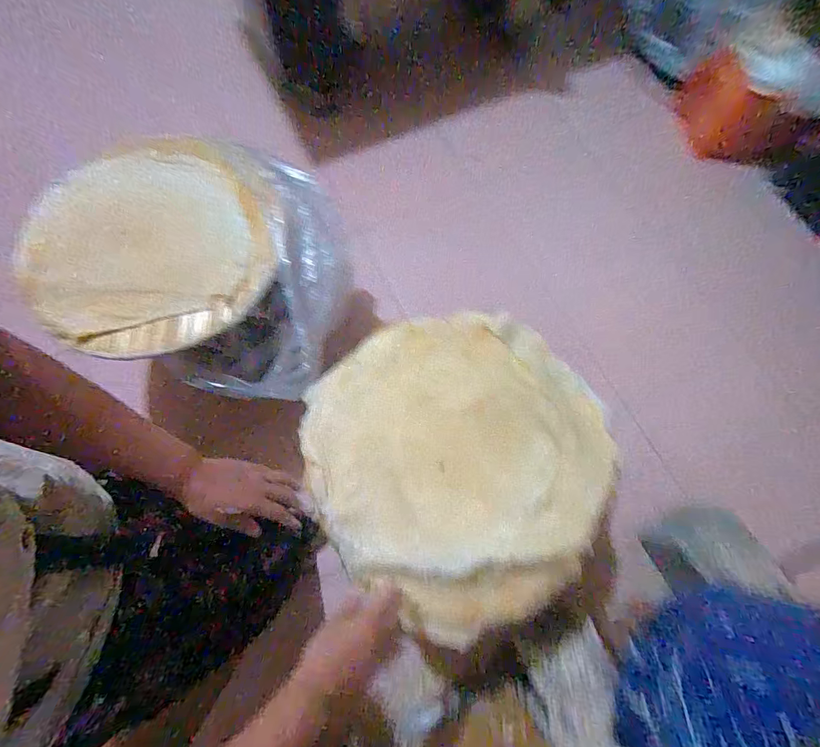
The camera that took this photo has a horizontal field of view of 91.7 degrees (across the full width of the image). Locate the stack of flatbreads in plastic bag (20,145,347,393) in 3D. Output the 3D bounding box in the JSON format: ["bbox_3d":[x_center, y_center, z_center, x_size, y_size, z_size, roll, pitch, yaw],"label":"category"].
[{"bbox_3d":[-0.442,-0.240,0.843,0.595,0.234,0.505,12,73,2],"label":"stack of flatbreads in plastic bag"}]

